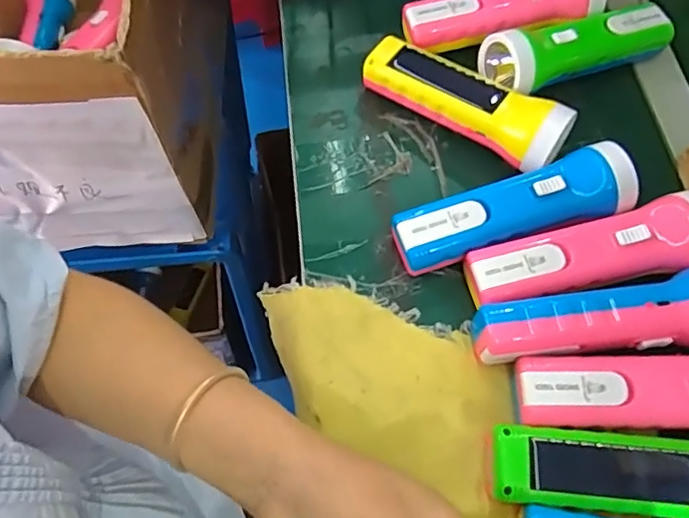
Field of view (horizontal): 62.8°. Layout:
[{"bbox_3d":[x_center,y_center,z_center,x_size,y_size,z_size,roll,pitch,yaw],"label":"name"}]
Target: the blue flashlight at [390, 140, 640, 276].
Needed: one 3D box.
[{"bbox_3d":[0.116,-0.032,0.394,0.165,0.047,0.048,-14,66,-7],"label":"blue flashlight"}]

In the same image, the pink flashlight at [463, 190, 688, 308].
[{"bbox_3d":[0.164,-0.003,0.380,0.168,0.039,0.050,-11,65,-5],"label":"pink flashlight"}]

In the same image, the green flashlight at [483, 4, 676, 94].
[{"bbox_3d":[0.189,-0.164,0.458,0.167,0.046,0.050,-16,66,-11],"label":"green flashlight"}]

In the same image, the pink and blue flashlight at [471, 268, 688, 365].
[{"bbox_3d":[0.167,0.041,0.354,0.167,0.045,0.050,-8,65,-4],"label":"pink and blue flashlight"}]

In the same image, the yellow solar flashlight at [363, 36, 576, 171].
[{"bbox_3d":[0.092,-0.123,0.435,0.162,0.051,0.051,36,70,16],"label":"yellow solar flashlight"}]

